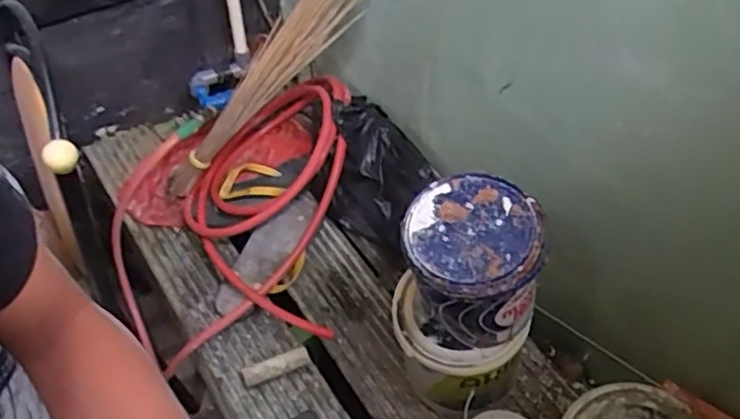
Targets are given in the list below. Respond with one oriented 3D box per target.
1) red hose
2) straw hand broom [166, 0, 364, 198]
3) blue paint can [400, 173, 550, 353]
[{"bbox_3d":[-0.258,-0.028,1.157,0.421,0.188,0.513,2,51,1],"label":"red hose"},{"bbox_3d":[-0.162,-0.218,1.078,0.080,0.566,0.063,21,40,-36],"label":"straw hand broom"},{"bbox_3d":[0.115,0.078,0.803,0.151,0.200,0.141,0,51,0],"label":"blue paint can"}]

